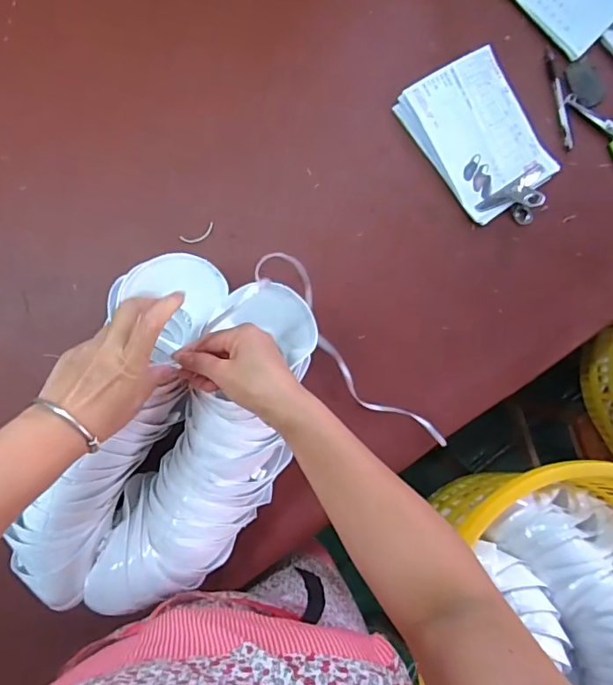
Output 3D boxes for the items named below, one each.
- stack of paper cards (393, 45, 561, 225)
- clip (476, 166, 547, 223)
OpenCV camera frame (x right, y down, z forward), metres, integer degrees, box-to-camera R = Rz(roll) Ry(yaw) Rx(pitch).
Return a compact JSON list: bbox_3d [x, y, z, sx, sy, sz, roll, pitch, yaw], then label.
[{"bbox_3d":[0.248,-0.296,0.721,0.158,0.020,0.210,-36,94,-7],"label":"stack of paper cards"},{"bbox_3d":[0.305,-0.199,0.715,0.113,0.038,0.062,-32,93,-8],"label":"clip"}]

